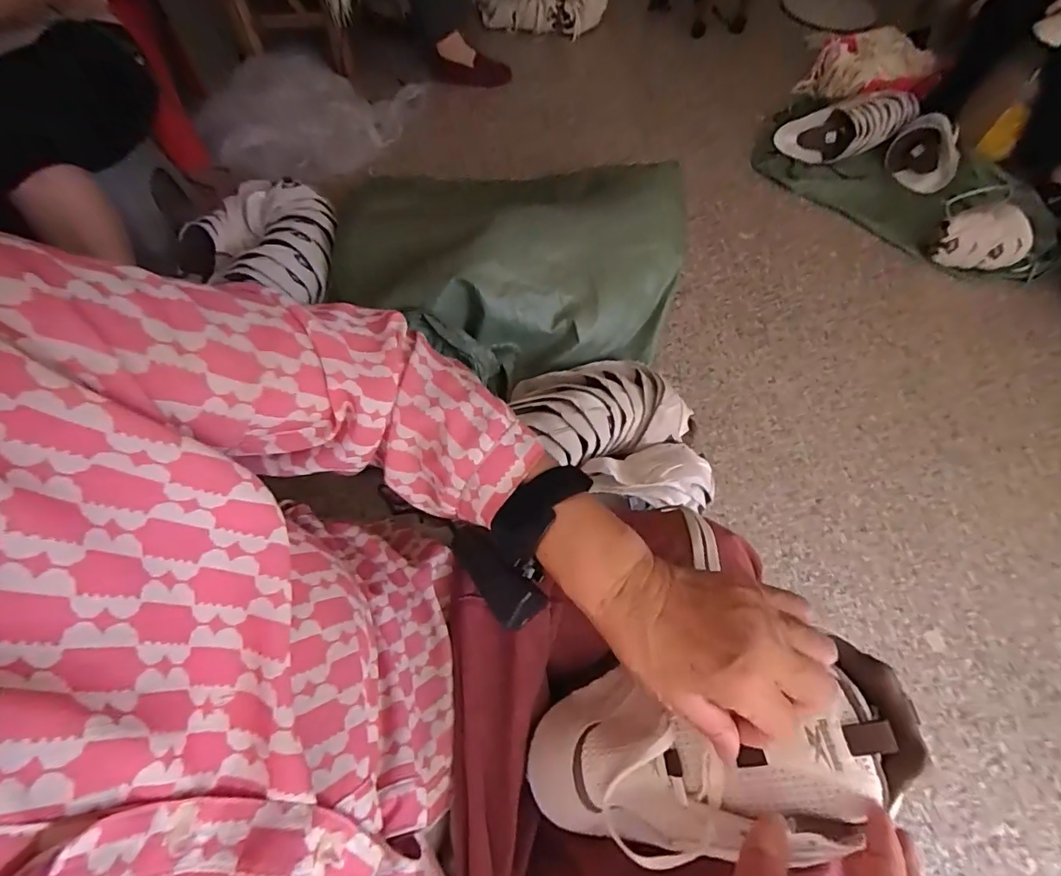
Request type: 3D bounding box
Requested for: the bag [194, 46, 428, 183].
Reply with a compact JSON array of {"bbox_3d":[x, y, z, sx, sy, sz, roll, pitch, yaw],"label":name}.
[{"bbox_3d":[-0.556,-0.828,1.331,0.540,0.194,0.219,0,60,-4],"label":"bag"}]

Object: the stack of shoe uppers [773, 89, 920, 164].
[{"bbox_3d":[0.938,-0.899,1.472,0.425,0.107,0.150,-18,63,-14],"label":"stack of shoe uppers"}]

